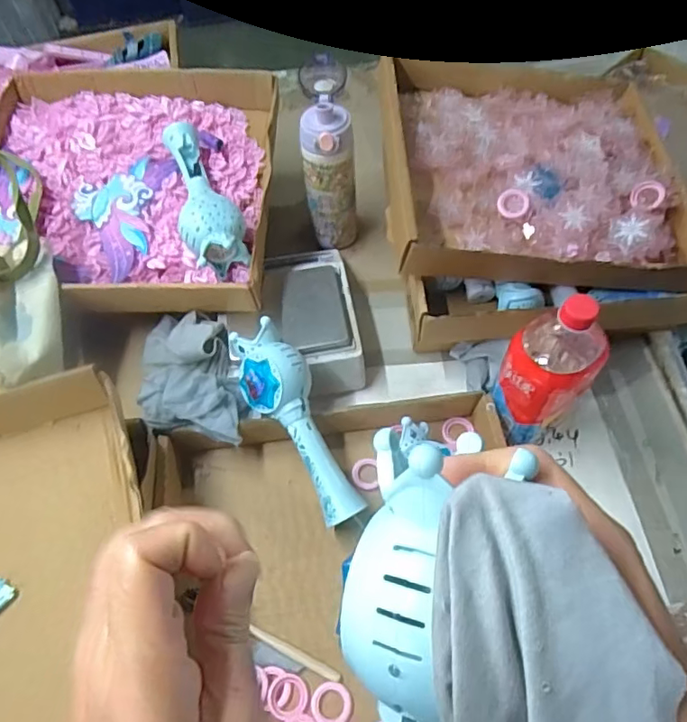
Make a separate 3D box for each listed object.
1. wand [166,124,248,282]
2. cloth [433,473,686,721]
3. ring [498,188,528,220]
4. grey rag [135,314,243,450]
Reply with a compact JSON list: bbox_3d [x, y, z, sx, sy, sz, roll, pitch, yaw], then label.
[{"bbox_3d":[-0.190,-0.216,0.722,0.074,0.060,0.241,-21,59,-10],"label":"wand"},{"bbox_3d":[0.065,0.127,0.173,0.062,0.032,0.172,-6,94,-1],"label":"cloth"},{"bbox_3d":[0.206,-0.191,0.675,0.036,0.004,0.039,-1,88,15],"label":"ring"},{"bbox_3d":[-0.184,0.010,0.652,0.117,0.051,0.185,-9,58,-3],"label":"grey rag"}]

